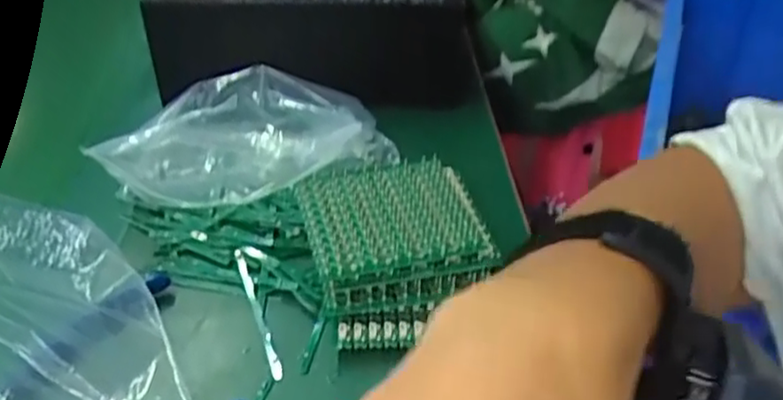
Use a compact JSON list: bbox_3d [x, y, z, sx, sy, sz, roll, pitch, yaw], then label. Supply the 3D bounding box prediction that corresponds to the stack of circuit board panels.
[{"bbox_3d":[0.004,0.024,0.373,0.092,0.034,0.104,-10,39,-12],"label":"stack of circuit board panels"}]

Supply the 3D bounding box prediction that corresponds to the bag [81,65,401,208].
[{"bbox_3d":[-0.084,-0.032,0.423,0.173,0.066,0.069,-8,39,-10],"label":"bag"}]

